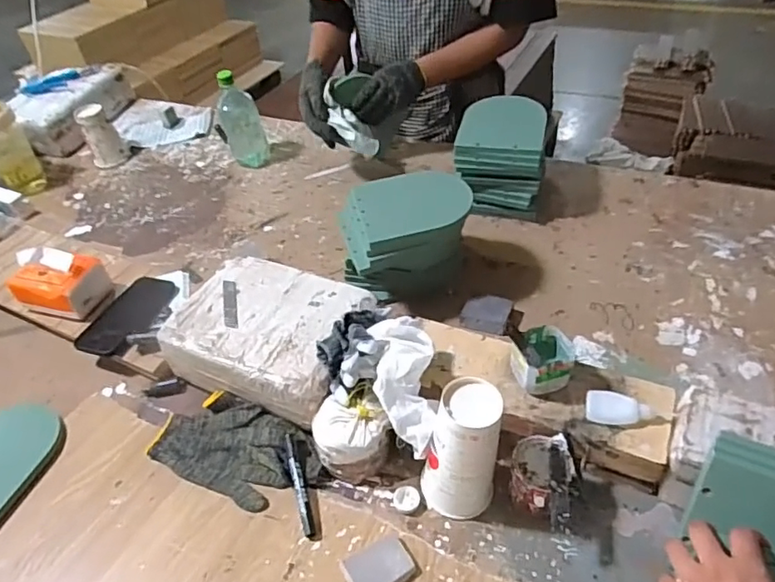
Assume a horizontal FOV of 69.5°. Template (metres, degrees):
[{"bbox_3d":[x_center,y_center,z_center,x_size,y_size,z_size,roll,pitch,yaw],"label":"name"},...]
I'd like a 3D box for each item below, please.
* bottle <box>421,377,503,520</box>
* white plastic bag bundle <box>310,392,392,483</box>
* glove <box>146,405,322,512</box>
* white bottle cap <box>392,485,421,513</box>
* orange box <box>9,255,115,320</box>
[{"bbox_3d":[0.082,0.179,0.616,0.075,0.173,0.060,-27,46,-23],"label":"bottle"},{"bbox_3d":[-0.044,0.176,0.676,0.081,0.101,0.072,-19,44,-15],"label":"white plastic bag bundle"},{"bbox_3d":[-0.200,0.200,0.721,0.228,0.024,0.111,17,46,23],"label":"glove"},{"bbox_3d":[0.023,0.246,0.662,0.031,0.007,0.033,-3,42,3],"label":"white bottle cap"},{"bbox_3d":[-0.525,-0.008,0.913,0.118,0.106,0.098,11,44,18],"label":"orange box"}]

